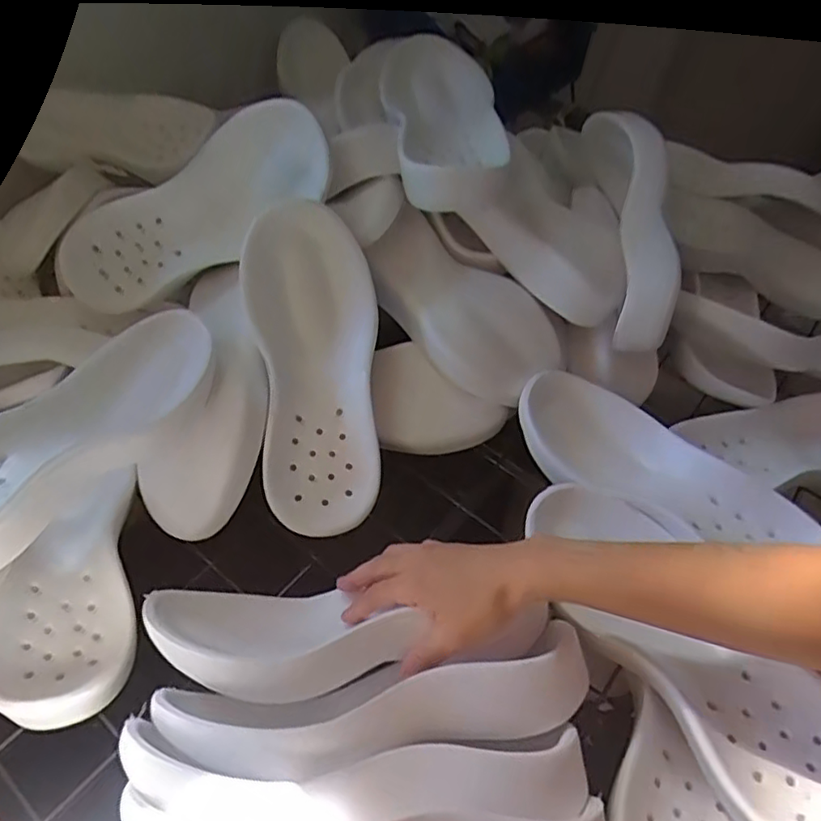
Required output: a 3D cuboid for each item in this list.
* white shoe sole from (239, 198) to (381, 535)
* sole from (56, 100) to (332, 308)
[{"bbox_3d":[-0.089,-0.039,0.583,0.123,0.044,0.305,-5,92,-11],"label":"white shoe sole"},{"bbox_3d":[-0.208,-0.197,0.621,0.327,0.113,0.054,-24,10,17],"label":"sole"}]

